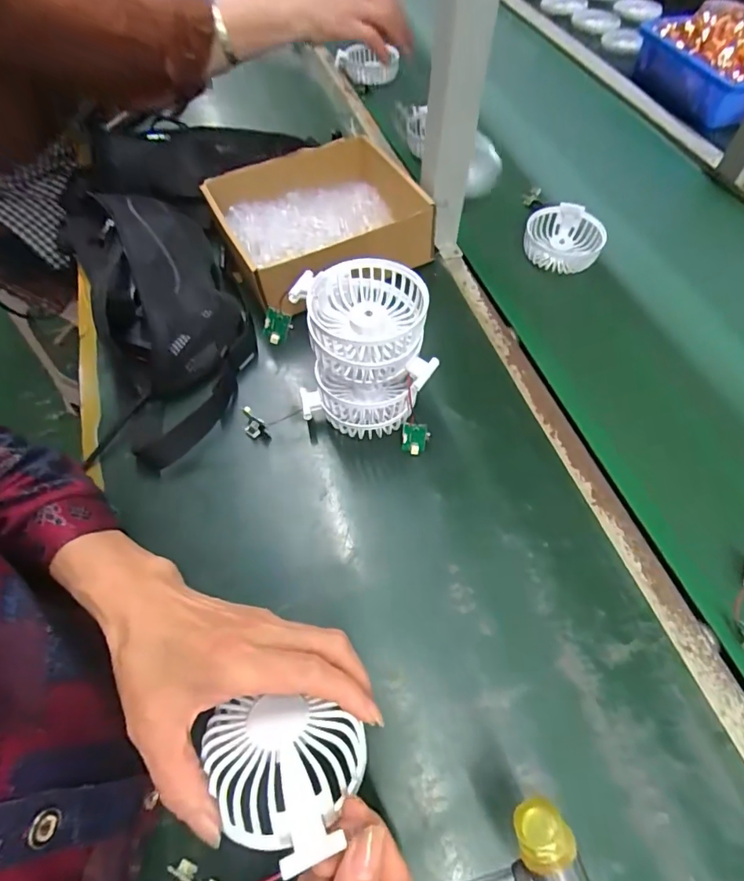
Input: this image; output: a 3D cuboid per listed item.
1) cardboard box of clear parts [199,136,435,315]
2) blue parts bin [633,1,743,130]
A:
[{"bbox_3d":[-0.053,-0.247,0.537,0.220,0.057,0.172,-23,62,-13],"label":"cardboard box of clear parts"},{"bbox_3d":[0.601,-0.578,0.724,0.332,0.077,0.232,-11,60,-6],"label":"blue parts bin"}]

